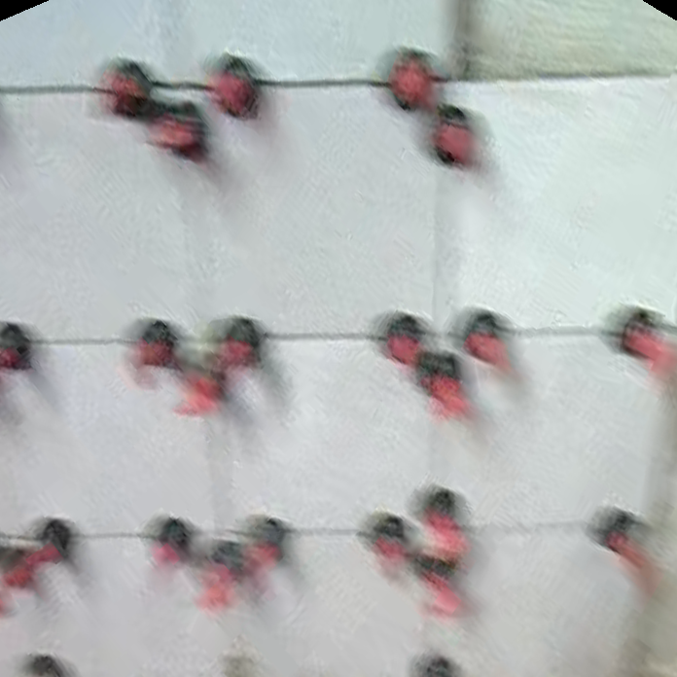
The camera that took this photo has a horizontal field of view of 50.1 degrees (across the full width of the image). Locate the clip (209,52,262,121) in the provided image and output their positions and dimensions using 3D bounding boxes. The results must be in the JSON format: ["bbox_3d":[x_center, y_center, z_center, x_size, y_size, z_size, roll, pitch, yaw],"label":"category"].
[{"bbox_3d":[-0.057,-0.140,0.404,0.025,0.032,0.026,-4,23,-8],"label":"clip"}]

